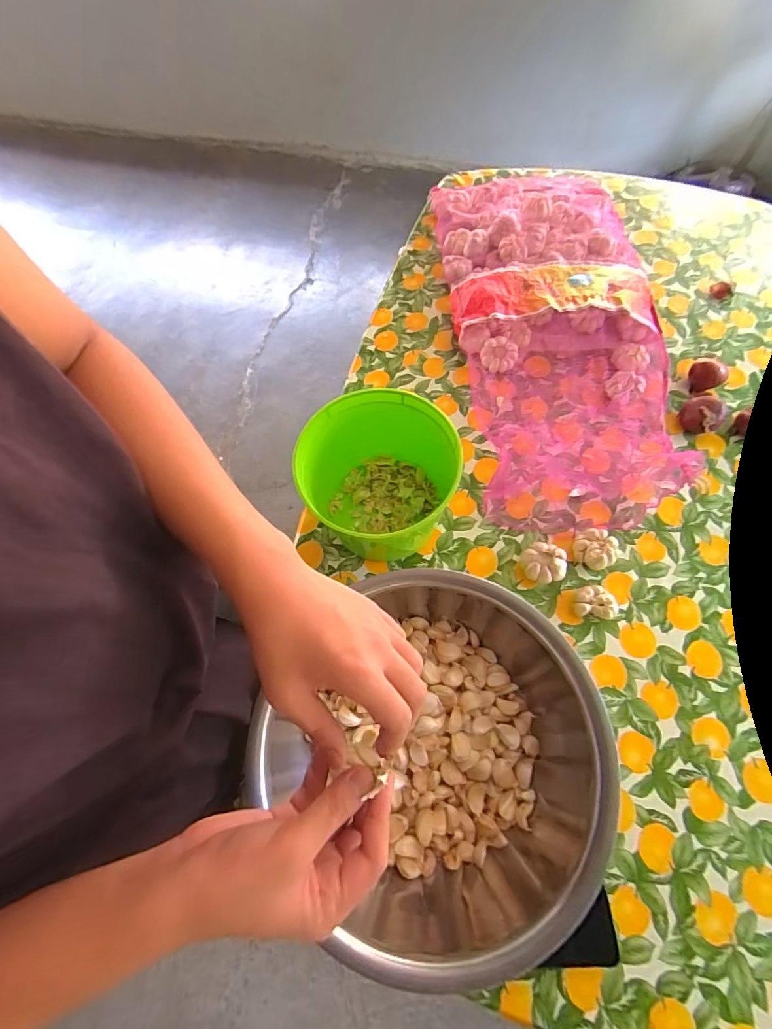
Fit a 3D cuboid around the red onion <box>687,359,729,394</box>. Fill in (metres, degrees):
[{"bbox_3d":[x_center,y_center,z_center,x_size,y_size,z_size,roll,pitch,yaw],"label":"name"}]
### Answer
[{"bbox_3d":[0.548,-0.238,0.755,0.048,0.050,0.056,-40,71,-14],"label":"red onion"}]

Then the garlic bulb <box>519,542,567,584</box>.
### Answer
[{"bbox_3d":[0.227,0.072,0.644,0.058,0.039,0.056,-1,67,2],"label":"garlic bulb"}]

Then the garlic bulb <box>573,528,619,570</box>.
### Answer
[{"bbox_3d":[0.306,0.053,0.647,0.055,0.039,0.056,-1,67,2],"label":"garlic bulb"}]

